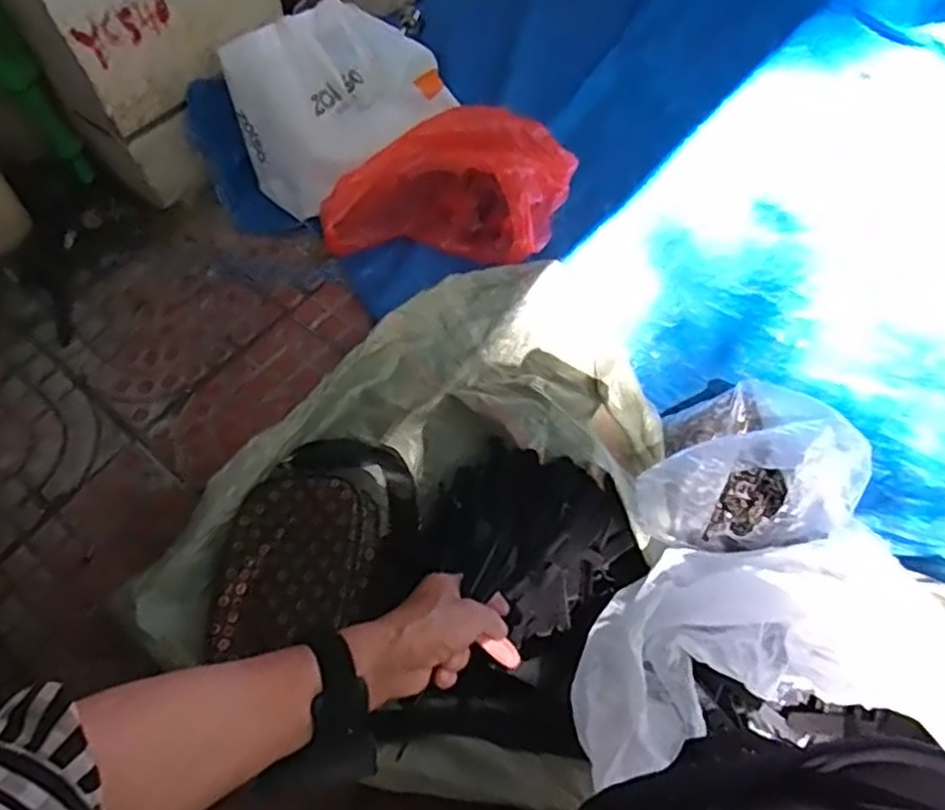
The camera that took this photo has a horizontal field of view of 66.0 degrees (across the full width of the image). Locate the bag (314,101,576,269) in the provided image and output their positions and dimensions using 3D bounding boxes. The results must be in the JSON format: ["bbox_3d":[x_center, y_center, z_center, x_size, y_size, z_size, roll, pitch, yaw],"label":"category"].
[{"bbox_3d":[-0.030,-0.287,0.983,0.309,0.127,0.188,8,60,9],"label":"bag"}]

